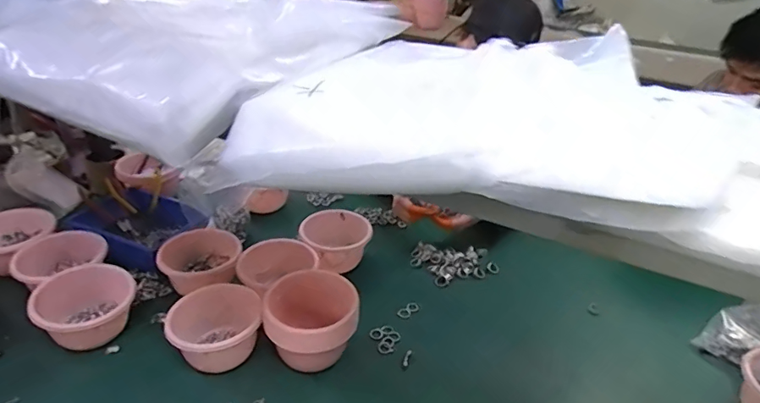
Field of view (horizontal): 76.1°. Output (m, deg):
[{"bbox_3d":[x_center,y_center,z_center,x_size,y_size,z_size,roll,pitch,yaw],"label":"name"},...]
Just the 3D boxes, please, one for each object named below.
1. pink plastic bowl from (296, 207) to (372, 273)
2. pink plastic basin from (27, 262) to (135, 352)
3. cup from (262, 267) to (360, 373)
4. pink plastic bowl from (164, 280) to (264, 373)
[{"bbox_3d":[-0.098,0.087,1.043,0.135,0.089,0.131,2,30,-1],"label":"pink plastic bowl"},{"bbox_3d":[-0.496,0.180,0.828,0.147,0.078,0.142,-9,33,-20],"label":"pink plastic basin"},{"bbox_3d":[-0.112,0.207,0.807,0.146,0.128,0.126,-5,31,-13],"label":"cup"},{"bbox_3d":[-0.270,0.208,0.802,0.140,0.080,0.133,2,30,-1],"label":"pink plastic bowl"}]

